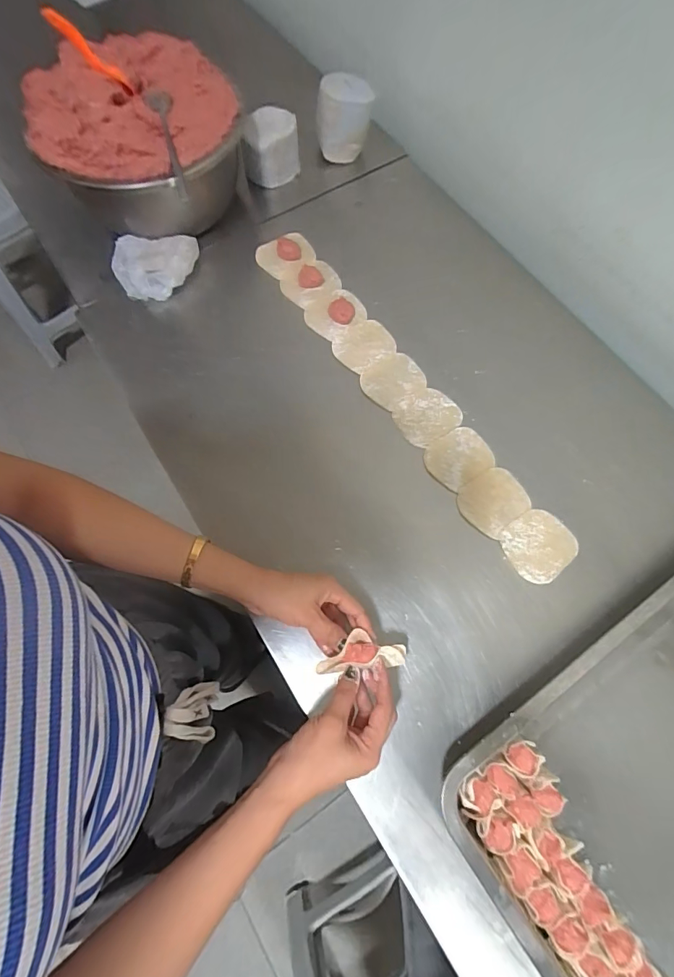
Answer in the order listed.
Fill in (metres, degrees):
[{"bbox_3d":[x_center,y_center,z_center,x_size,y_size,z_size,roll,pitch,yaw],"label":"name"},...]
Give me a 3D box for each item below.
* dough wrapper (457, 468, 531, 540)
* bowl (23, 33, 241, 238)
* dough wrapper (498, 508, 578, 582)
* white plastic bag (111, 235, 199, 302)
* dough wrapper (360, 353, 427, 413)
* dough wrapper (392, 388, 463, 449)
[{"bbox_3d":[0.194,0.014,0.526,0.086,0.004,0.071,-39,80,-16],"label":"dough wrapper"},{"bbox_3d":[-0.272,-0.489,0.601,0.262,0.148,0.249,0,71,0],"label":"bowl"},{"bbox_3d":[0.240,0.067,0.506,0.084,0.004,0.074,-34,75,-13],"label":"dough wrapper"},{"bbox_3d":[-0.269,-0.323,0.622,0.127,0.039,0.100,-2,71,-1],"label":"white plastic bag"},{"bbox_3d":[0.076,-0.149,0.582,0.081,0.005,0.070,-36,75,-11],"label":"dough wrapper"},{"bbox_3d":[0.119,-0.095,0.564,0.080,0.007,0.068,-34,74,-12],"label":"dough wrapper"}]

